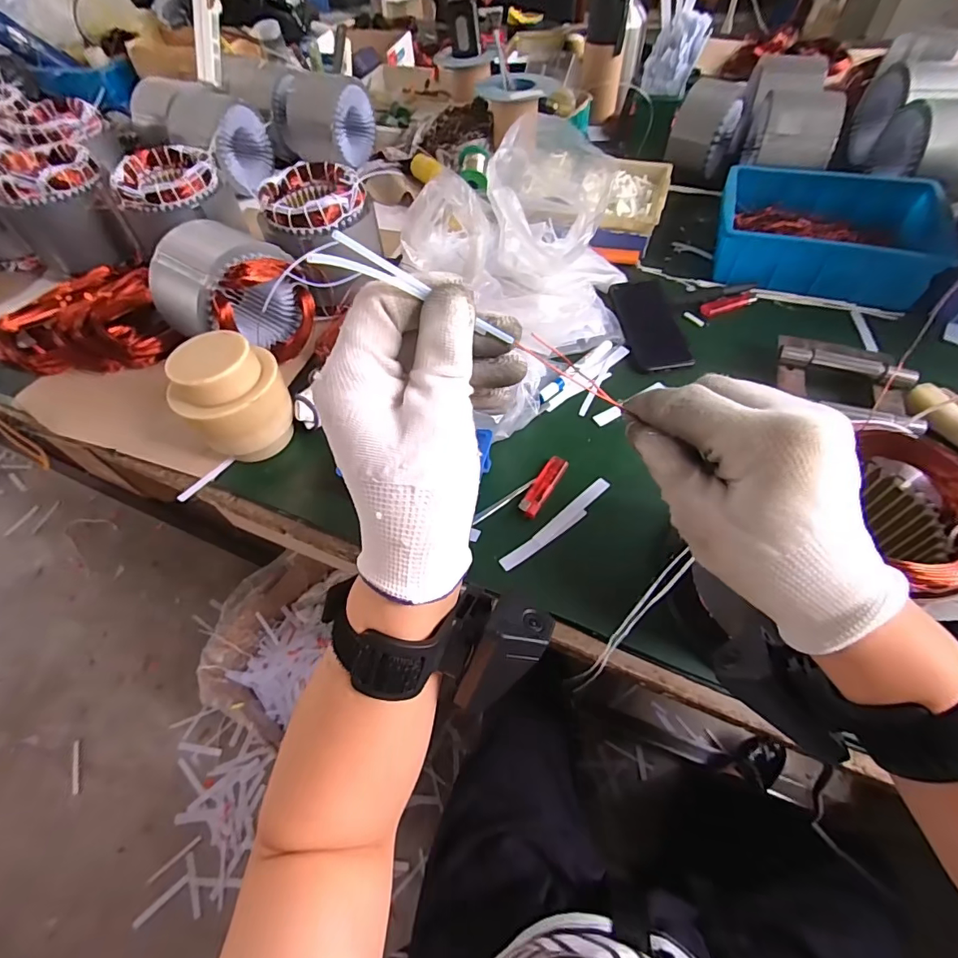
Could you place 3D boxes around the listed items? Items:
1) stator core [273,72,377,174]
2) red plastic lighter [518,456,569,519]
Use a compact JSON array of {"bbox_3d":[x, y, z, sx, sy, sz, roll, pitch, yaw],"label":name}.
[{"bbox_3d":[-0.317,-0.731,0.964,0.153,0.142,0.140,15,58,12],"label":"stator core"},{"bbox_3d":[0.072,0.006,0.522,0.024,0.007,0.084,26,61,18],"label":"red plastic lighter"}]

